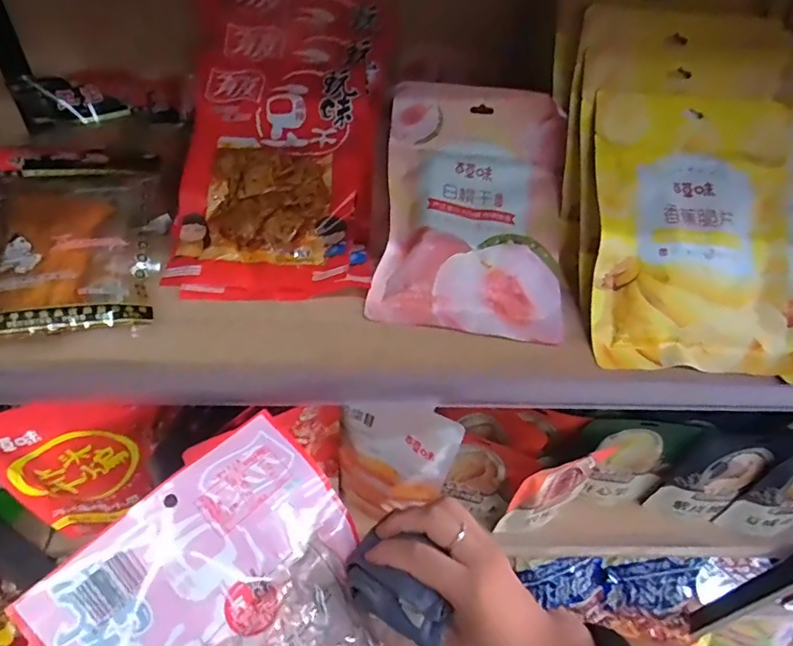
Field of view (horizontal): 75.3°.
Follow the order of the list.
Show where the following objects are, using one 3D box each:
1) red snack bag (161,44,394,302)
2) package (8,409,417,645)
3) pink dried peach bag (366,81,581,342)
[{"bbox_3d":[-0.106,-0.142,0.486,0.187,0.032,0.256,0,72,-1],"label":"red snack bag"},{"bbox_3d":[-0.070,0.196,0.310,0.158,0.024,0.237,-38,98,-41],"label":"package"},{"bbox_3d":[0.077,-0.109,0.469,0.174,0.039,0.237,6,74,0],"label":"pink dried peach bag"}]

